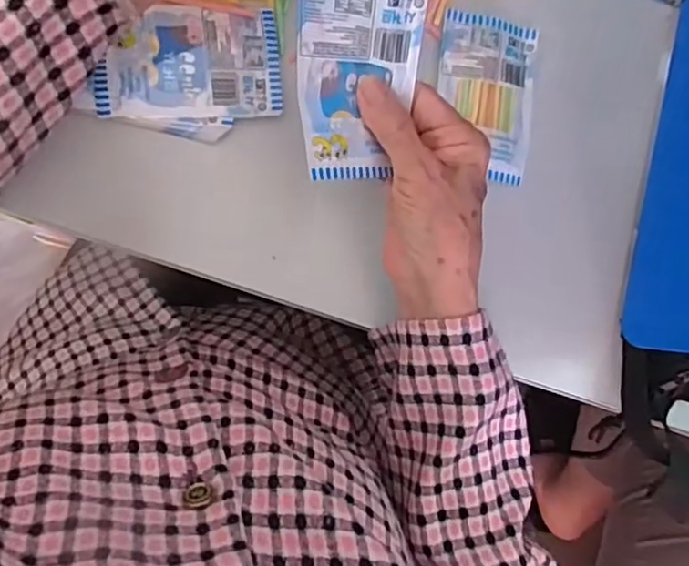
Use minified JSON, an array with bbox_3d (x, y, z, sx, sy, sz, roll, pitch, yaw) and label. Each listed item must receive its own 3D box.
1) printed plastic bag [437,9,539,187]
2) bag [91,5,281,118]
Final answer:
[{"bbox_3d":[0.091,-0.121,0.406,0.065,0.004,0.104,9,86,-8],"label":"printed plastic bag"},{"bbox_3d":[-0.091,-0.131,0.374,0.103,0.010,0.065,-3,87,-9],"label":"bag"}]

